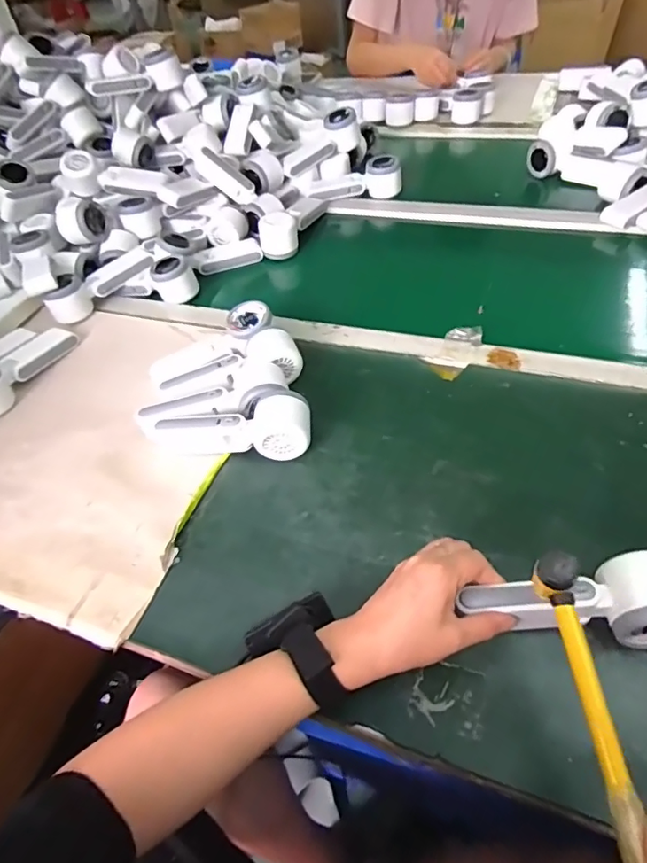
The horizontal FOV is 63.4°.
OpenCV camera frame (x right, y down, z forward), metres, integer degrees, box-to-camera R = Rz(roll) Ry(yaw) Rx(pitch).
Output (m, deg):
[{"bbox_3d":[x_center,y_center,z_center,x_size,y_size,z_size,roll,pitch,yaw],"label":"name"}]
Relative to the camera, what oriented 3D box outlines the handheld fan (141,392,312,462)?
[{"bbox_3d":[-0.105,0.001,0.551,0.184,0.054,0.052,-4,48,6],"label":"handheld fan"}]

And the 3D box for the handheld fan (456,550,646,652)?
[{"bbox_3d":[0.189,0.127,0.397,0.161,0.046,0.054,-2,48,7],"label":"handheld fan"}]

